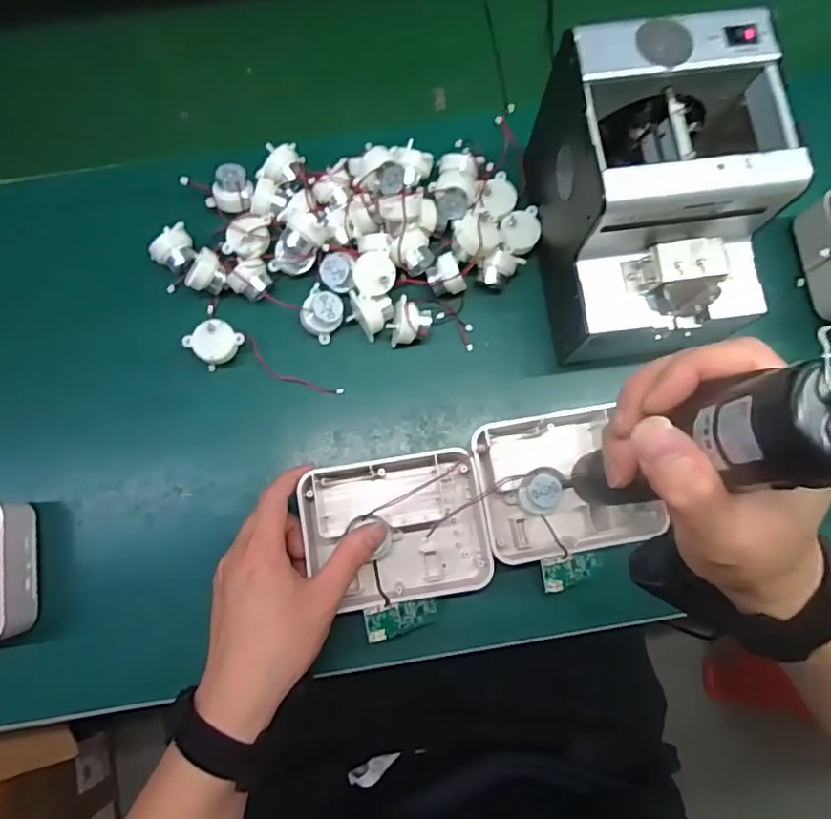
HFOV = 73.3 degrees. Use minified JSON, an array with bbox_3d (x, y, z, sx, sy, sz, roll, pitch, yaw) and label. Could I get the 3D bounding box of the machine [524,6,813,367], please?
[{"bbox_3d":[0.169,-0.140,0.395,0.131,0.153,0.171,-7,77,-2],"label":"machine"}]

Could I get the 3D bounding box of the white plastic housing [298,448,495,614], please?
[{"bbox_3d":[-0.014,0.088,0.409,0.124,0.047,0.100,-10,77,-3],"label":"white plastic housing"}]

